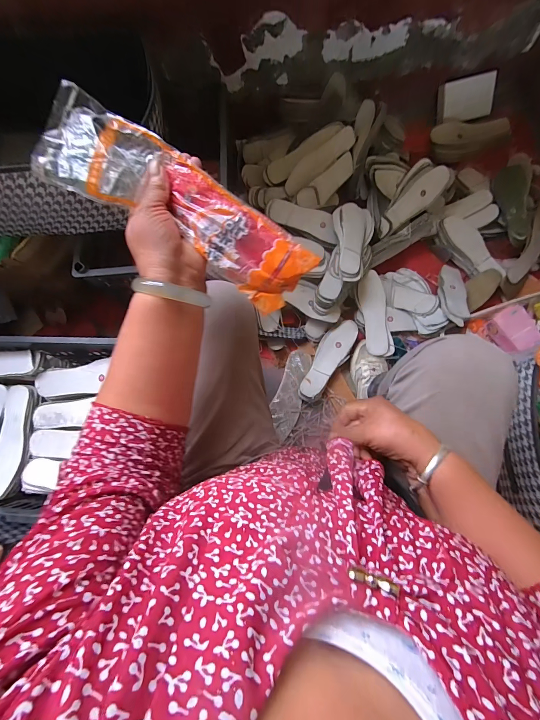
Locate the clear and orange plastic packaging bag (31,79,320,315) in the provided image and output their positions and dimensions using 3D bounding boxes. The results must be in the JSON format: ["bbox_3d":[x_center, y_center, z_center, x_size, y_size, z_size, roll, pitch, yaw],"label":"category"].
[{"bbox_3d":[-0.085,-0.148,0.301,0.266,0.020,0.080,32,84,-5],"label":"clear and orange plastic packaging bag"}]

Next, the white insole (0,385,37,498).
[{"bbox_3d":[-0.540,0.167,0.643,0.078,0.017,0.225,6,81,4],"label":"white insole"}]

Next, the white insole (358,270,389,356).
[{"bbox_3d":[0.278,-0.125,0.819,0.069,0.016,0.224,-5,81,2],"label":"white insole"}]

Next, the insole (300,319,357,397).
[{"bbox_3d":[0.149,-0.007,0.806,0.069,0.016,0.222,36,84,8],"label":"insole"}]

